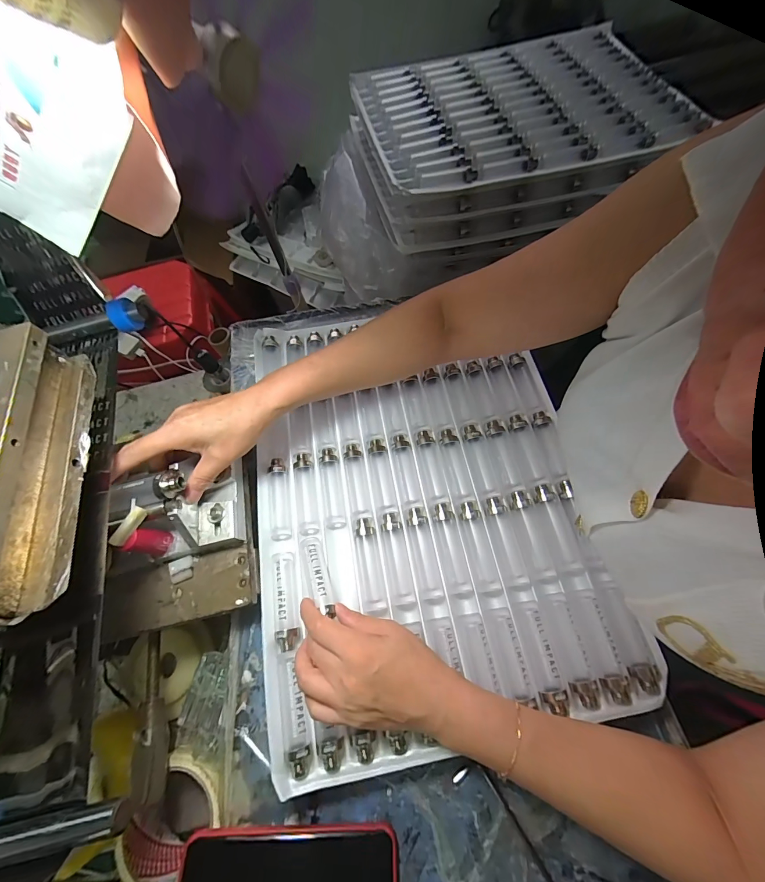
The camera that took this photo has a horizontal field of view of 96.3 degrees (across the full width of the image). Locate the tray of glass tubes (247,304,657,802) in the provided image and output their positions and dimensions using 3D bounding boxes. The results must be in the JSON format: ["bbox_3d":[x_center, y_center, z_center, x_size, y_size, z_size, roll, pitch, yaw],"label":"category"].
[{"bbox_3d":[0.032,0.027,0.377,0.325,0.033,0.484,-10,65,-2],"label":"tray of glass tubes"}]

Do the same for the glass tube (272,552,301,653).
[{"bbox_3d":[-0.091,0.148,0.321,0.020,0.015,0.083,-10,65,-2],"label":"glass tube"}]

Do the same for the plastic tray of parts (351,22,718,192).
[{"bbox_3d":[0.192,-0.486,0.492,0.401,0.031,0.301,-13,65,-3],"label":"plastic tray of parts"}]

